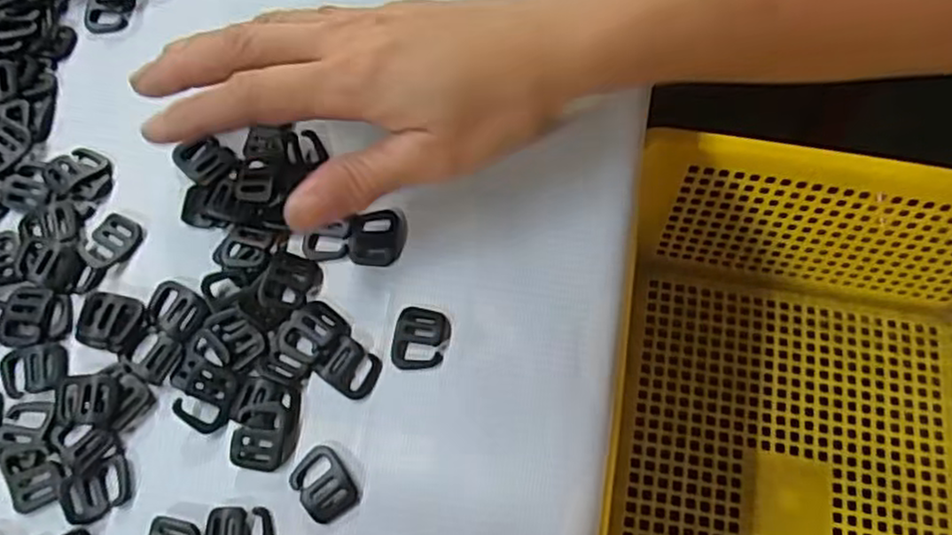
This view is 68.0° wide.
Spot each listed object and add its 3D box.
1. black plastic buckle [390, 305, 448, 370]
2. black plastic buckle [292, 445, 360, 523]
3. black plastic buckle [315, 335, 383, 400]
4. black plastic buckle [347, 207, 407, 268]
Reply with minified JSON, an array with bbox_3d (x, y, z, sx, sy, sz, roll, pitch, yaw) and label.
[{"bbox_3d":[-0.021,0.025,0.258,0.021,0.004,0.023,1,70,2],"label":"black plastic buckle"},{"bbox_3d":[-0.052,0.074,0.242,0.018,0.004,0.024,-37,73,-12],"label":"black plastic buckle"},{"bbox_3d":[-0.045,0.036,0.255,0.022,0.004,0.017,29,73,11],"label":"black plastic buckle"},{"bbox_3d":[-0.038,-0.012,0.273,0.022,0.004,0.023,0,69,1],"label":"black plastic buckle"}]

